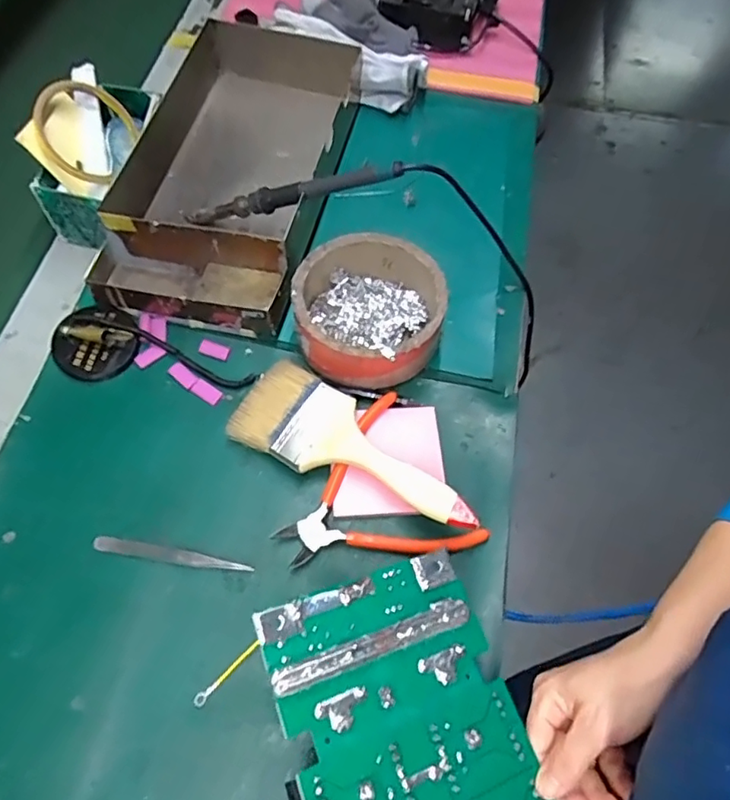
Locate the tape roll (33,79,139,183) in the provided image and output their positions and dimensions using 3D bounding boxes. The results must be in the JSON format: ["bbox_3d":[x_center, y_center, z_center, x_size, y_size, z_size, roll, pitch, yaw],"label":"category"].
[{"bbox_3d":[-0.252,-0.238,0.513,0.078,0.023,0.086,34,67,-31],"label":"tape roll"}]

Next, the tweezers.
[{"bbox_3d":[-0.139,0.112,0.415,0.113,0.010,0.011,9,62,4],"label":"tweezers"}]

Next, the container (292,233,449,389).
[{"bbox_3d":[0.002,-0.072,0.485,0.121,0.055,0.120,1,62,-1],"label":"container"}]

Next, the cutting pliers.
[{"bbox_3d":[-0.001,0.076,0.432,0.133,0.015,0.135,-26,66,-14],"label":"cutting pliers"}]

